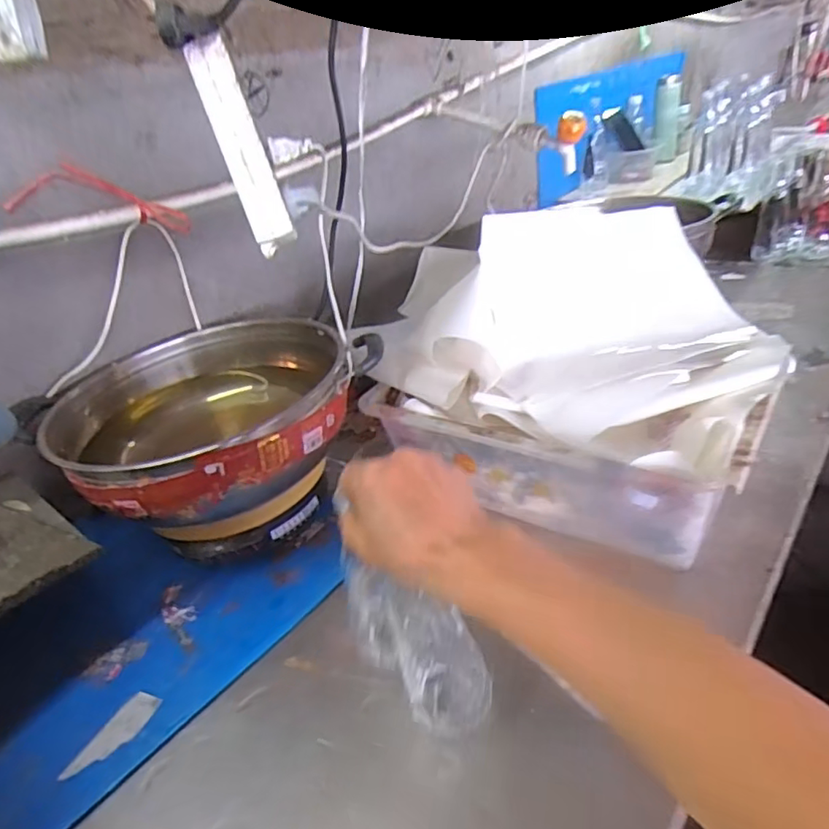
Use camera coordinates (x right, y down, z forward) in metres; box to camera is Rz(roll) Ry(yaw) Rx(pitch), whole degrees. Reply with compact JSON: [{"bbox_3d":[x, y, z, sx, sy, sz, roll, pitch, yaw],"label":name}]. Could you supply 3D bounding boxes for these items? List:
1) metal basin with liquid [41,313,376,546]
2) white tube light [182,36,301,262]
[{"bbox_3d":[-0.245,0.012,0.711,0.334,0.148,0.316,-5,33,3],"label":"metal basin with liquid"},{"bbox_3d":[-0.155,-0.239,0.525,0.037,0.186,0.025,-24,11,-25],"label":"white tube light"}]

